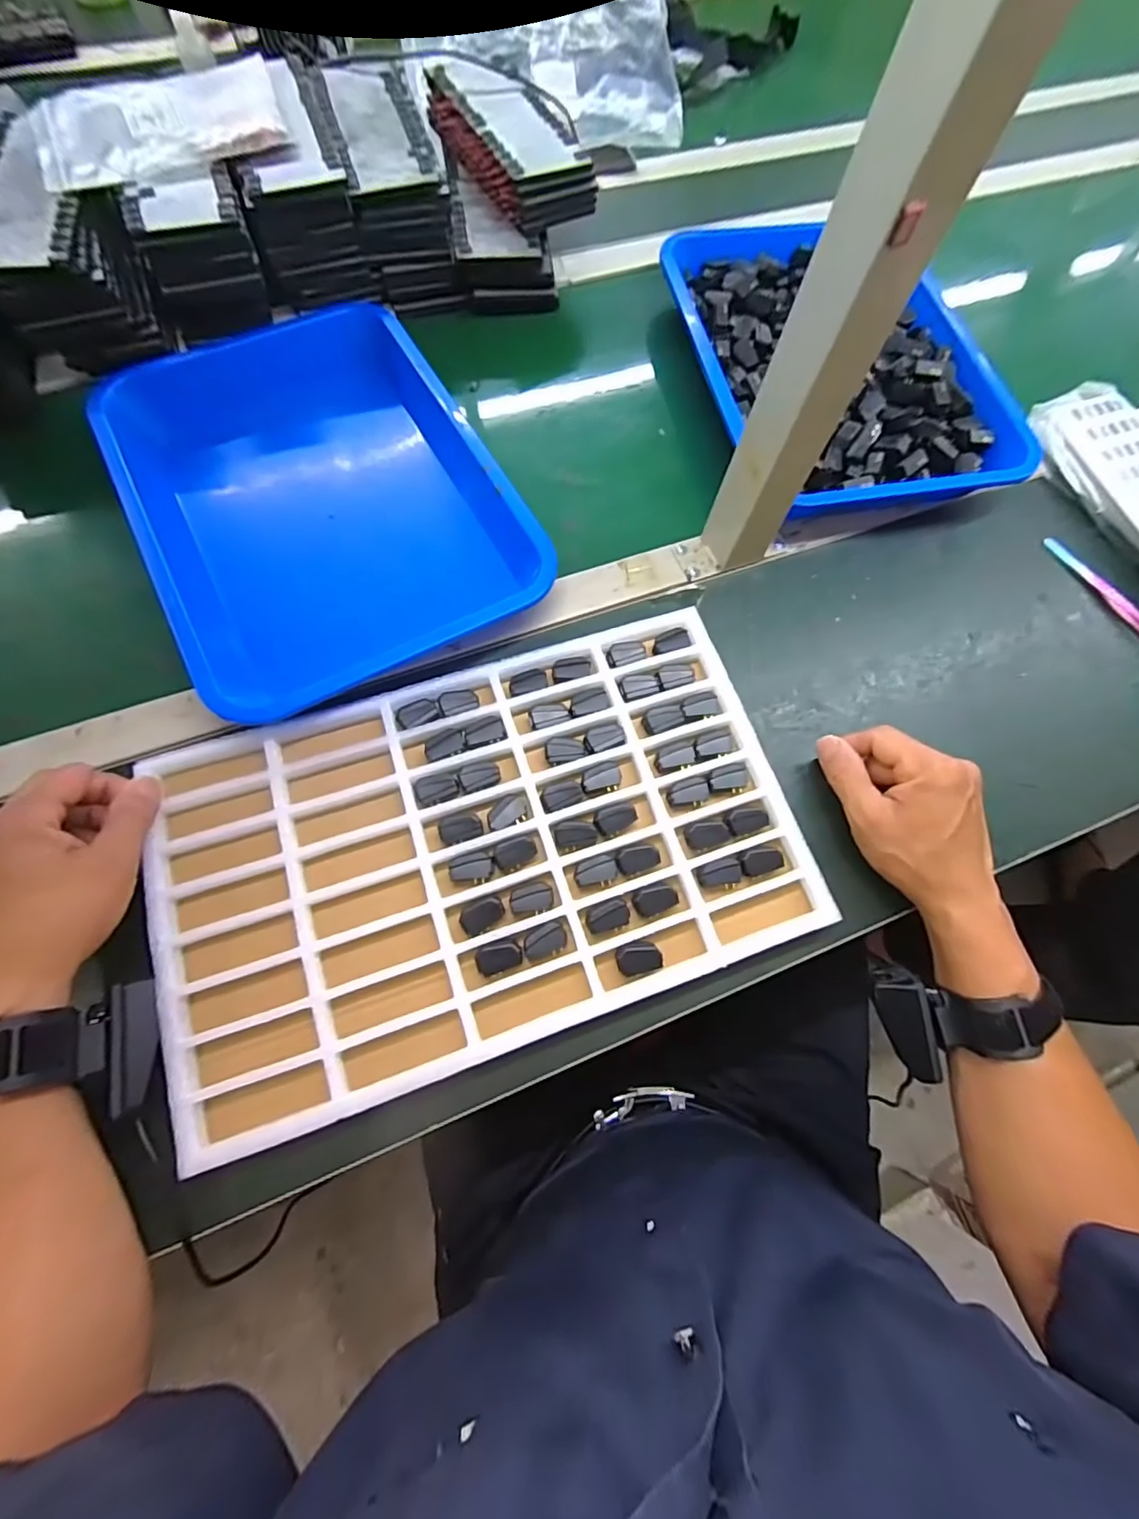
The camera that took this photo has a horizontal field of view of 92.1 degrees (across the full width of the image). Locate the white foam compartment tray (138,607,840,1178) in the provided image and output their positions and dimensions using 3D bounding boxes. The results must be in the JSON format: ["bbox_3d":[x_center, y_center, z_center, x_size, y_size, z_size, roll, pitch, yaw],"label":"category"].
[{"bbox_3d":[-0.055,0.057,0.377,0.406,0.033,0.246,-17,74,-8],"label":"white foam compartment tray"}]

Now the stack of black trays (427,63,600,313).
[{"bbox_3d":[-0.062,-0.603,0.531,0.107,0.038,0.214,-31,76,-13],"label":"stack of black trays"}]

